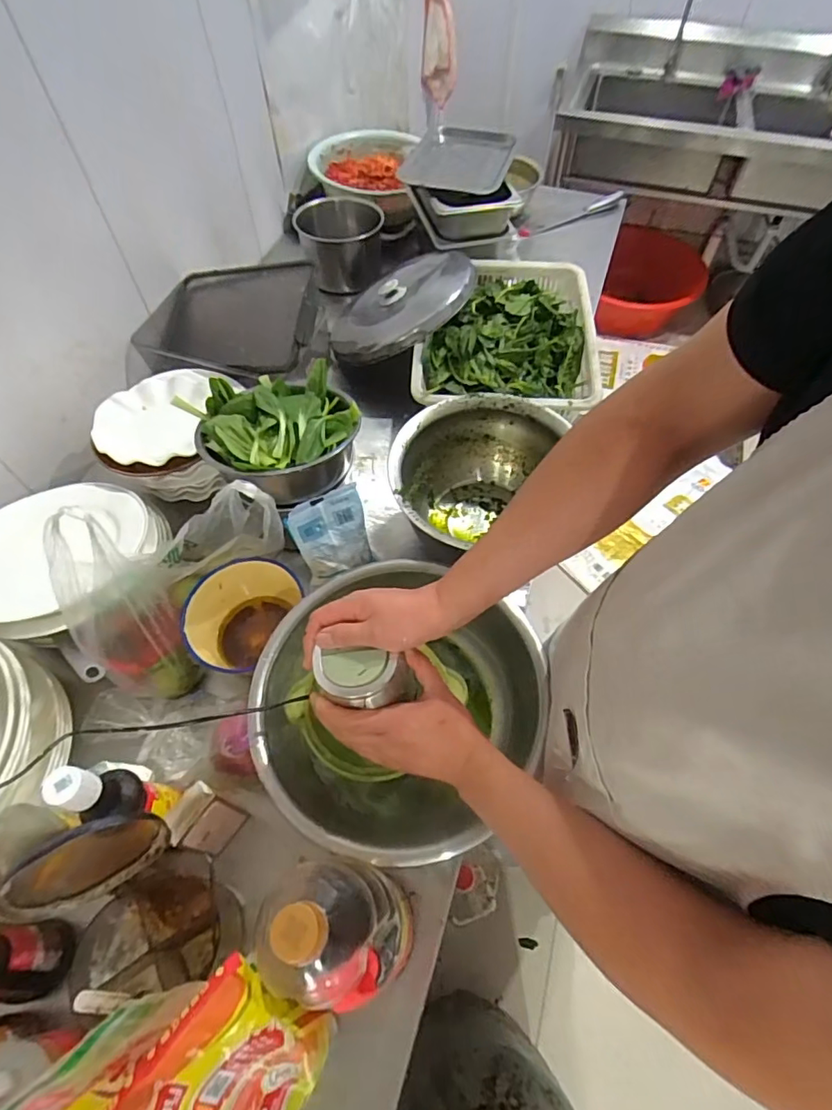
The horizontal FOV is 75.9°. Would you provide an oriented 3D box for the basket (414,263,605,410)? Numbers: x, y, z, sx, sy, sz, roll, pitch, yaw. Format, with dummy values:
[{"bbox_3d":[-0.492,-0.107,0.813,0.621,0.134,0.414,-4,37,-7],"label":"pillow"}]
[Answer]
[{"bbox_3d":[0.151,-0.367,0.906,0.280,0.089,0.333,6,58,4],"label":"basket"}]

